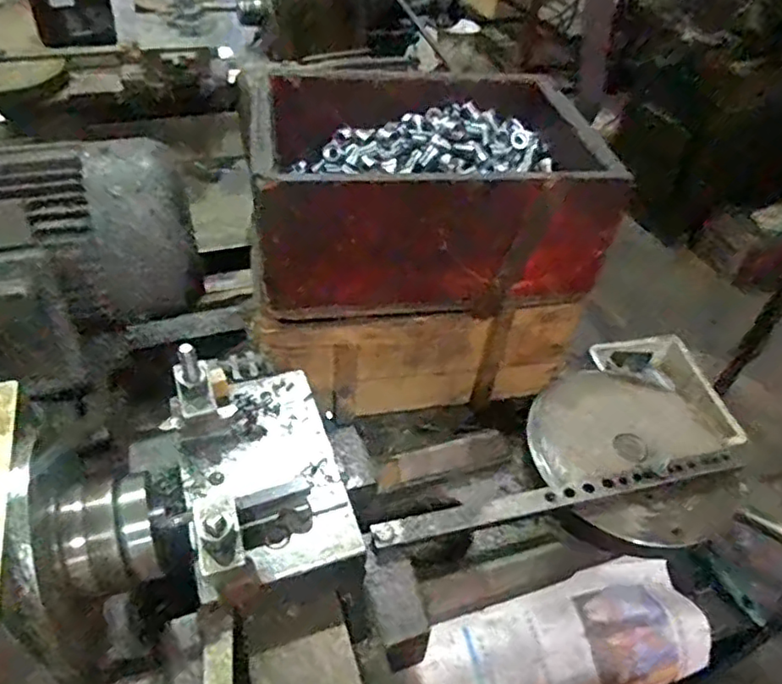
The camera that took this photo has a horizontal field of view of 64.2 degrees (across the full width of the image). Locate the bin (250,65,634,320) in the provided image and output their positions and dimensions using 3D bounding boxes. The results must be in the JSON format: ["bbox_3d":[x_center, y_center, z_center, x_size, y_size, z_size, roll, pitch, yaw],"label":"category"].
[{"bbox_3d":[0.032,-0.160,0.675,0.340,0.148,0.220,-5,45,-10],"label":"bin"}]

